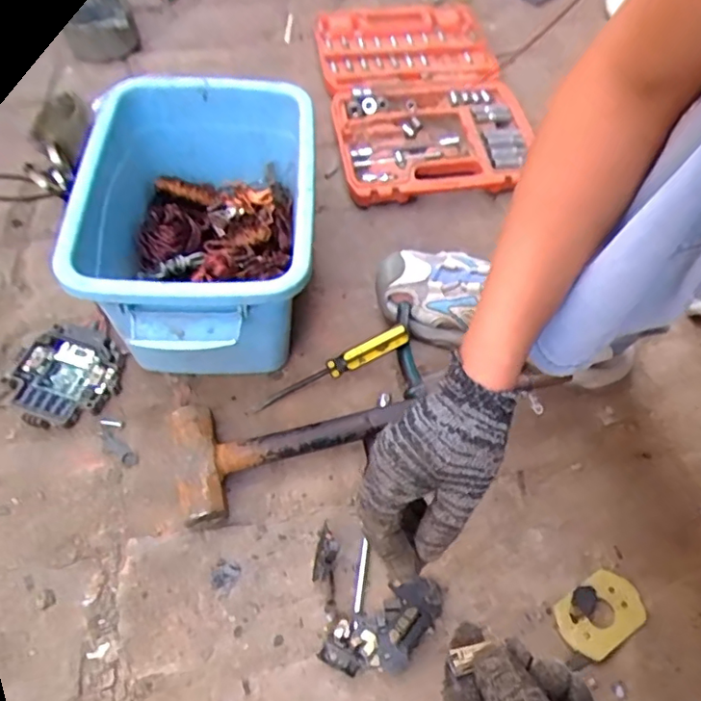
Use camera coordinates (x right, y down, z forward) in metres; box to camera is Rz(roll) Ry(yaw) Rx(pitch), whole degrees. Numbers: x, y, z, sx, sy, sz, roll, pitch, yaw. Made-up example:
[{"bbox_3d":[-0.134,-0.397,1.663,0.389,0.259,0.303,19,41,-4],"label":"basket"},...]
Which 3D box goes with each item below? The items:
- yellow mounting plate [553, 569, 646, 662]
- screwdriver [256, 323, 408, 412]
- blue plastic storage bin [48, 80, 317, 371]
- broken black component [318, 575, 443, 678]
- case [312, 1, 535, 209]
[{"bbox_3d":[0.204,0.214,0.474,0.072,0.004,0.049,-28,62,-19],"label":"yellow mounting plate"},{"bbox_3d":[-0.019,0.019,0.559,0.161,0.022,0.015,-28,59,9],"label":"screwdriver"},{"bbox_3d":[-0.140,-0.107,0.564,0.209,0.168,0.299,2,57,-2],"label":"blue plastic storage bin"},{"bbox_3d":[0.030,0.220,0.456,0.102,0.017,0.049,-22,60,-23],"label":"broken black component"},{"bbox_3d":[0.092,-0.365,0.807,0.258,0.044,0.409,-8,57,-7],"label":"case"}]

